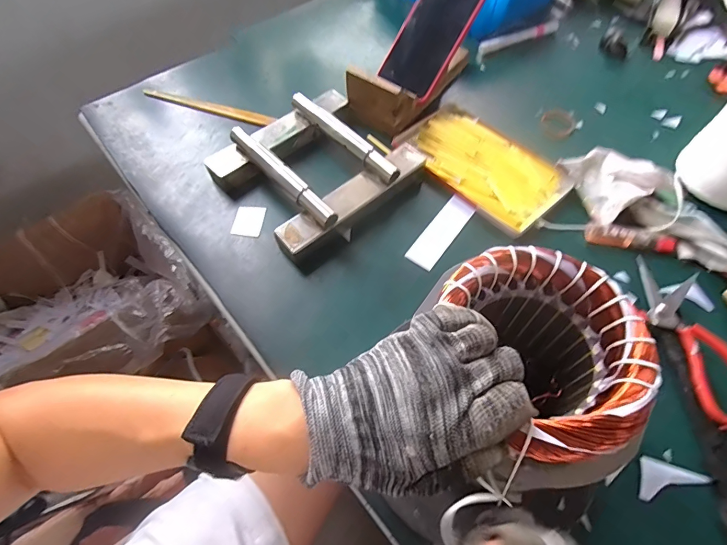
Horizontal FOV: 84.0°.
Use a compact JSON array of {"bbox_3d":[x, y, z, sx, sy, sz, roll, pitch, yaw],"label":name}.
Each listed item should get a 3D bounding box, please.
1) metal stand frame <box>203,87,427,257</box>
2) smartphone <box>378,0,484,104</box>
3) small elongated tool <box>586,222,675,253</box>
[{"bbox_3d":[-0.056,-0.133,0.479,0.201,0.050,0.178,-37,66,-19],"label":"metal stand frame"},{"bbox_3d":[0.089,-0.316,0.535,0.083,0.013,0.155,38,103,22],"label":"smartphone"},{"bbox_3d":[0.290,-0.037,0.440,0.088,0.014,0.021,12,60,8],"label":"small elongated tool"}]

